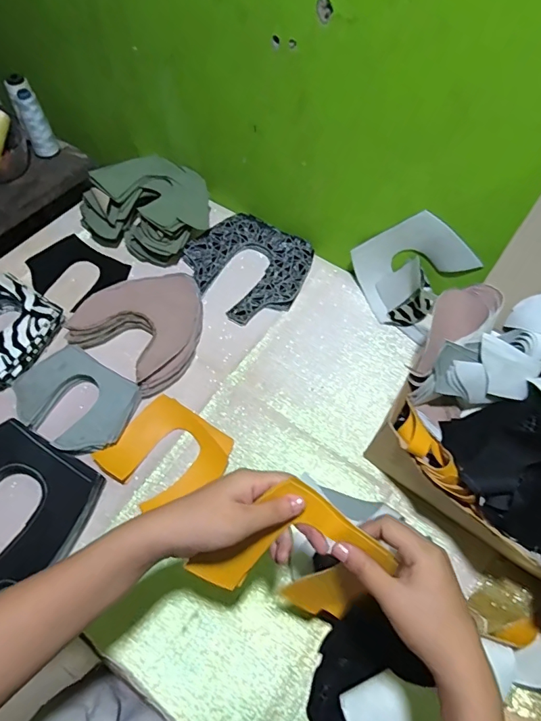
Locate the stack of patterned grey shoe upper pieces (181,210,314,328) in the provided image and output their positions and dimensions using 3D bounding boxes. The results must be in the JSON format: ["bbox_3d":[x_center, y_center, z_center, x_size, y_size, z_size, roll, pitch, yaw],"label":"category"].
[{"bbox_3d":[-0.035,-0.153,0.725,0.187,0.025,0.178,35,64,17],"label":"stack of patterned grey shoe upper pieces"}]

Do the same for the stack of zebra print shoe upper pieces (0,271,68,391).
[{"bbox_3d":[-0.382,-0.054,0.625,0.155,0.034,0.135,30,62,15],"label":"stack of zebra print shoe upper pieces"}]

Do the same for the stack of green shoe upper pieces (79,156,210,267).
[{"bbox_3d":[-0.192,-0.256,0.744,0.182,0.074,0.176,30,62,14],"label":"stack of green shoe upper pieces"}]

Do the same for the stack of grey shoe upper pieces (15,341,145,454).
[{"bbox_3d":[-0.255,0.051,0.586,0.159,0.019,0.115,31,62,15],"label":"stack of grey shoe upper pieces"}]

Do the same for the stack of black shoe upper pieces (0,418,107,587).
[{"bbox_3d":[-0.310,0.172,0.511,0.186,0.028,0.178,27,61,13],"label":"stack of black shoe upper pieces"}]

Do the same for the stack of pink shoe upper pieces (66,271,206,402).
[{"bbox_3d":[-0.179,-0.058,0.649,0.180,0.033,0.169,32,63,15],"label":"stack of pink shoe upper pieces"}]

